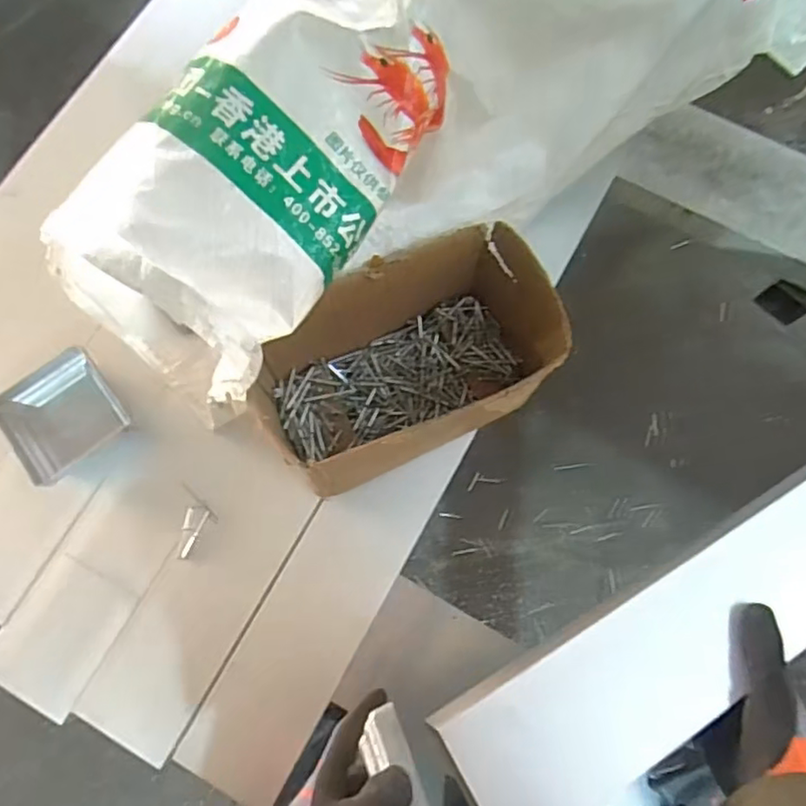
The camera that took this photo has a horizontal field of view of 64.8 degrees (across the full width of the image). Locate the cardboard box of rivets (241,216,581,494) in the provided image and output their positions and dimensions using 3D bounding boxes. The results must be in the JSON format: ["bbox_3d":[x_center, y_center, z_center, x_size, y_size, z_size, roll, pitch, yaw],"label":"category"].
[{"bbox_3d":[0.005,-0.031,0.568,0.241,0.140,0.157,-23,77,-6],"label":"cardboard box of rivets"}]

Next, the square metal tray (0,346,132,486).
[{"bbox_3d":[-0.343,0.012,0.637,0.104,0.021,0.105,-35,78,-9],"label":"square metal tray"}]

